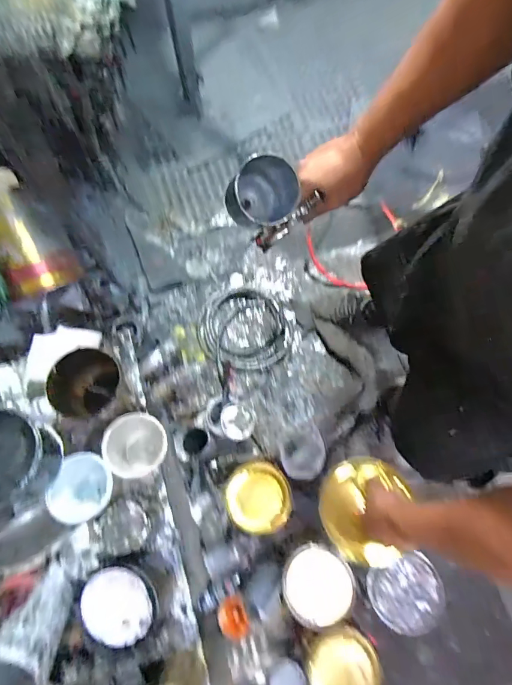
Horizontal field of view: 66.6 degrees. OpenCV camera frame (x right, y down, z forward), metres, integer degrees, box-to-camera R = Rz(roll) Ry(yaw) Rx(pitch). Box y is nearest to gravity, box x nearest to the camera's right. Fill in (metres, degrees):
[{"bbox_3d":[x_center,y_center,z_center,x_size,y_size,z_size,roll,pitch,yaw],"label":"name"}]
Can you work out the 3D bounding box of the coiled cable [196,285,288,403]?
[{"bbox_3d":[-0.043,-0.042,1.297,0.293,0.028,0.312,-26,74,-6],"label":"coiled cable"}]

